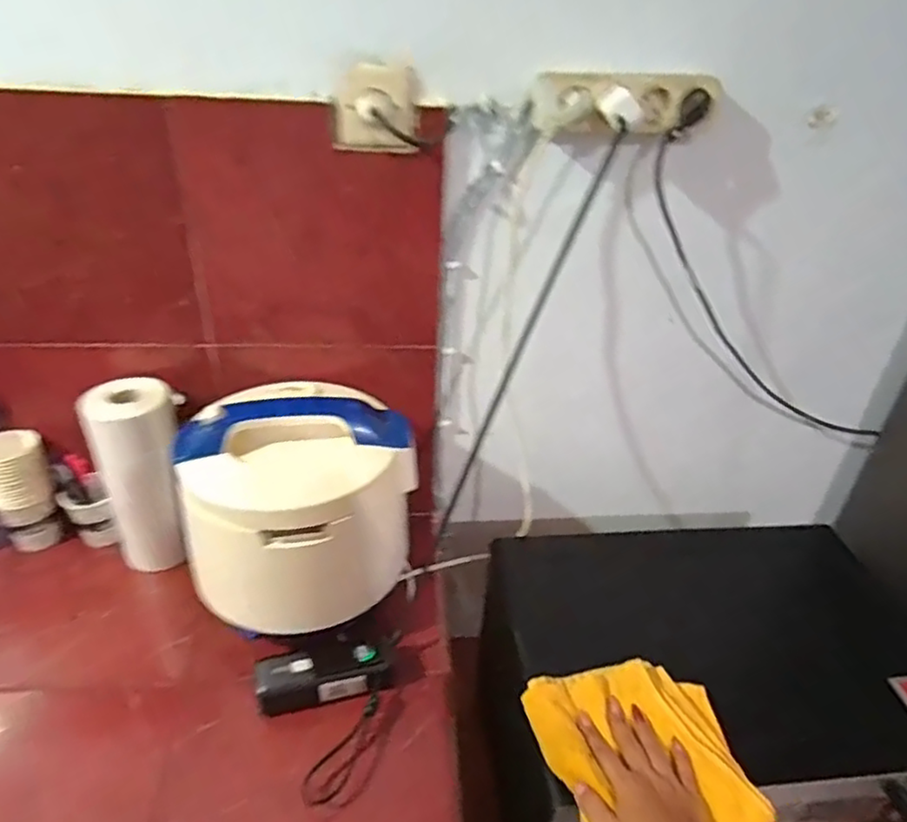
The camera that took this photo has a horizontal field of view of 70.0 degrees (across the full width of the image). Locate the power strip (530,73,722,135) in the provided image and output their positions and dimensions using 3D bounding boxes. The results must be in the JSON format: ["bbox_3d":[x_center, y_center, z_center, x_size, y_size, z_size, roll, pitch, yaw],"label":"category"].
[{"bbox_3d":[0.189,-0.332,0.700,0.200,0.059,0.035,1,33,-5],"label":"power strip"}]

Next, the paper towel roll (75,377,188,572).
[{"bbox_3d":[-0.416,0.088,0.877,0.109,0.257,0.086,-13,37,-24],"label":"paper towel roll"}]

